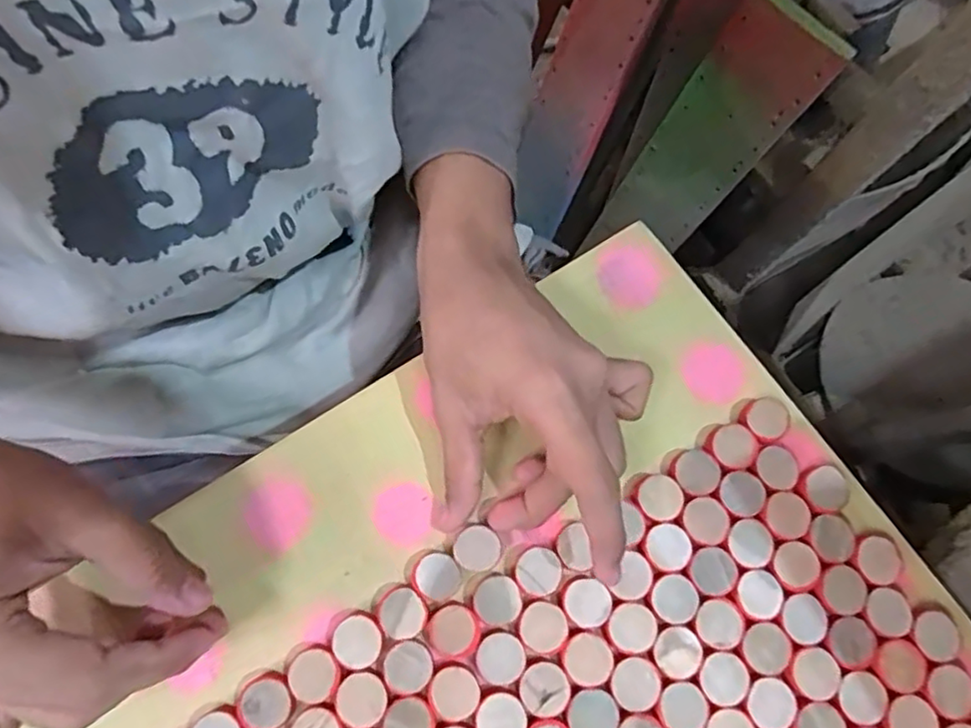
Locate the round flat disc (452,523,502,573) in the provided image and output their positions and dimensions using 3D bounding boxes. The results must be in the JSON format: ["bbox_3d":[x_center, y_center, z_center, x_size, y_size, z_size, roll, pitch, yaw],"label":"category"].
[{"bbox_3d":[-0.004,0.085,0.296,0.020,0.004,0.020,-28,74,-11],"label":"round flat disc"}]

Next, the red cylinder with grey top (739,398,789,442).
[{"bbox_3d":[0.141,0.028,0.322,0.024,0.006,0.021,-38,77,-13],"label":"red cylinder with grey top"}]

